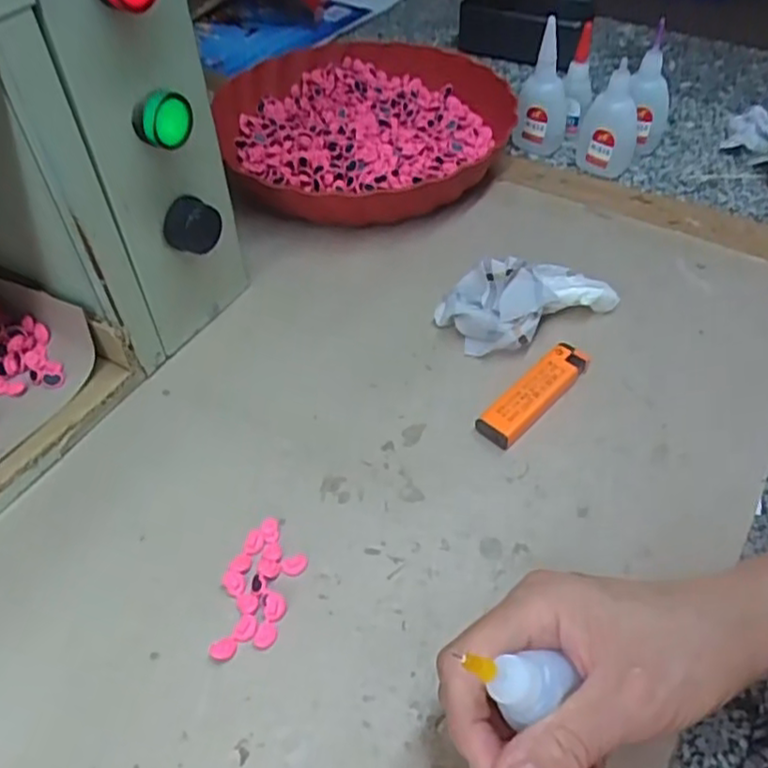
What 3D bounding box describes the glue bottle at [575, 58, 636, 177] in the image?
[{"bbox_3d":[0.177,-0.205,0.542,0.044,0.071,0.040,15,51,14],"label":"glue bottle"}]

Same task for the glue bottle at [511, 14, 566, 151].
[{"bbox_3d":[0.129,-0.234,0.547,0.039,0.099,0.041,10,50,11],"label":"glue bottle"}]

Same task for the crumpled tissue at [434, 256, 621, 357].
[{"bbox_3d":[0.090,-0.051,0.430,0.108,0.038,0.056,-14,50,-11],"label":"crumpled tissue"}]

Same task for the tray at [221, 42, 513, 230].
[{"bbox_3d":[-0.024,-0.209,0.563,0.230,0.044,0.251,15,51,14],"label":"tray"}]

